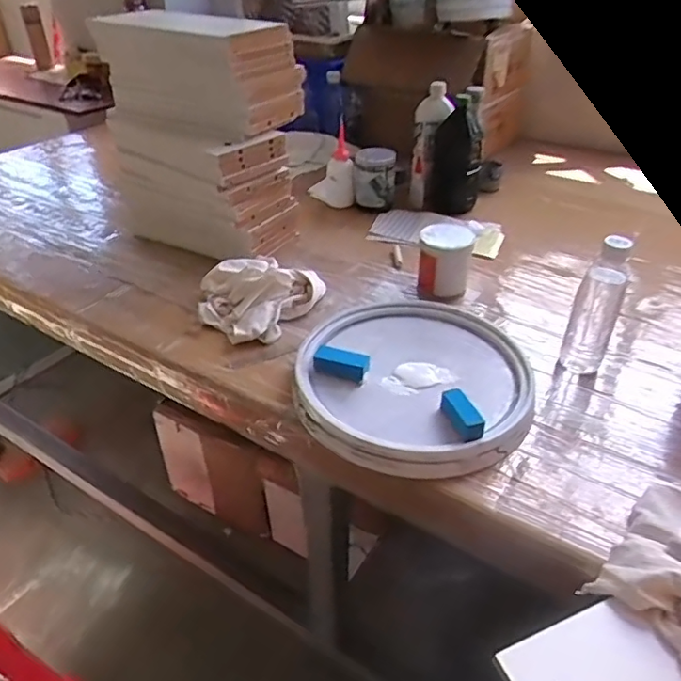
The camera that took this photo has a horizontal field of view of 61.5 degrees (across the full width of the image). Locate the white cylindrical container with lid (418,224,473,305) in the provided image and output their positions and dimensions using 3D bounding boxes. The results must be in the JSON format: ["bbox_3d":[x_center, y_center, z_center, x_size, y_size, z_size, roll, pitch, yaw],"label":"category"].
[{"bbox_3d":[0.170,-0.130,0.930,0.078,0.097,0.082,0,36,0],"label":"white cylindrical container with lid"}]

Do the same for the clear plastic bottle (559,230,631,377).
[{"bbox_3d":[0.326,-0.046,0.726,0.049,0.189,0.057,18,40,23],"label":"clear plastic bottle"}]

